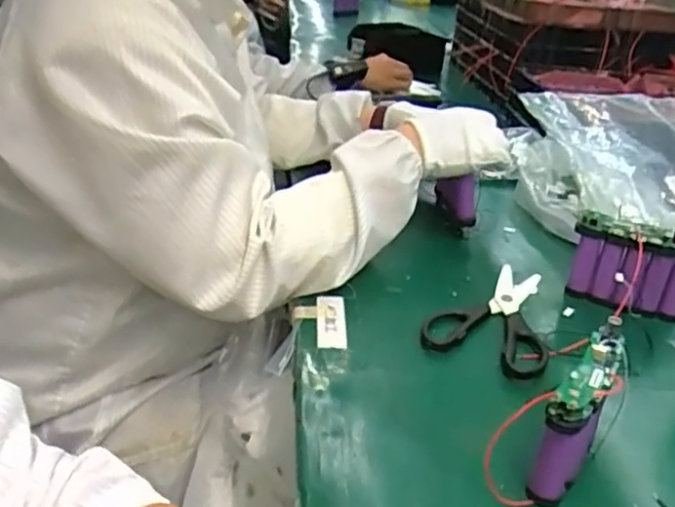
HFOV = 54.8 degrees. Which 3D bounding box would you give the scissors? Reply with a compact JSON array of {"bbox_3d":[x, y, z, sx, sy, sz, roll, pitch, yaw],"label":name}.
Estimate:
[{"bbox_3d":[0.149,0.056,0.623,0.107,0.015,0.183,14,29,17],"label":"scissors"}]

